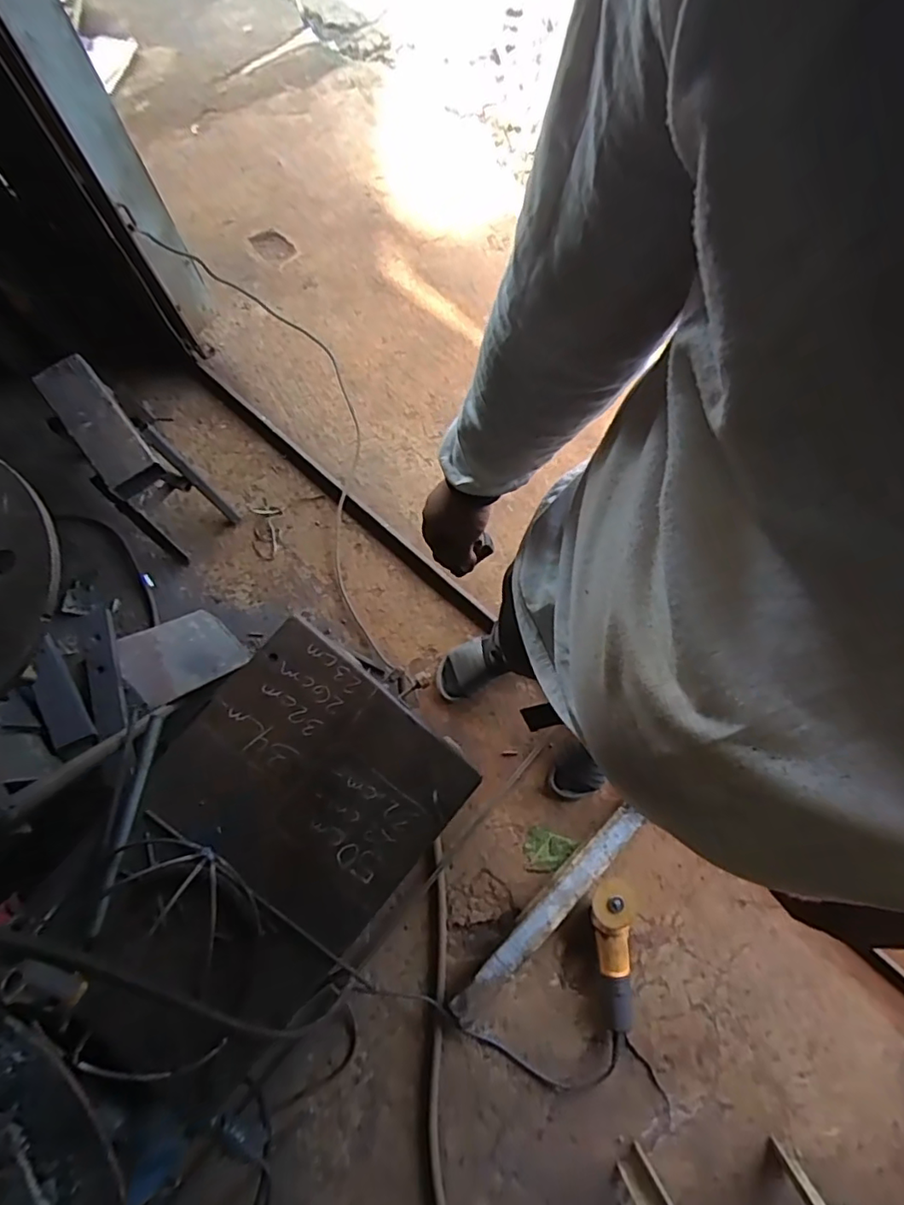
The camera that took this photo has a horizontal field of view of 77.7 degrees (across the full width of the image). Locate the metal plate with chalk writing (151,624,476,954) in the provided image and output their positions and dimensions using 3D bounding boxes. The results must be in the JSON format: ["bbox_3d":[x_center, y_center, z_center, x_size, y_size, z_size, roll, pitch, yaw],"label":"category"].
[{"bbox_3d":[-0.173,0.223,0.699,0.324,0.018,0.273,40,81,5],"label":"metal plate with chalk writing"}]

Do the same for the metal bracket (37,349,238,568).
[{"bbox_3d":[-0.665,-0.285,1.181,0.165,0.327,0.298,-41,82,-11],"label":"metal bracket"}]

